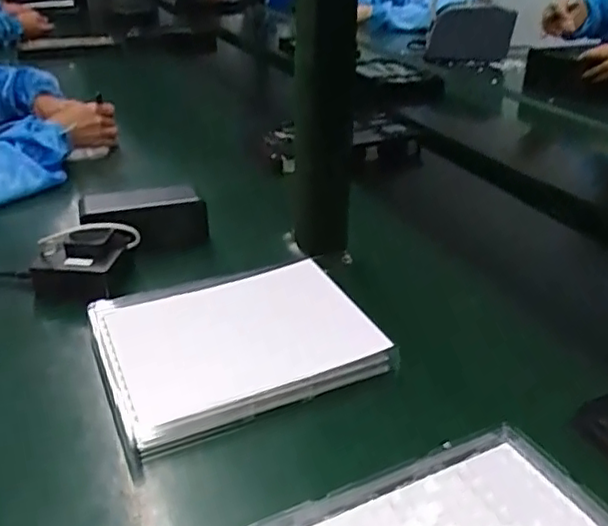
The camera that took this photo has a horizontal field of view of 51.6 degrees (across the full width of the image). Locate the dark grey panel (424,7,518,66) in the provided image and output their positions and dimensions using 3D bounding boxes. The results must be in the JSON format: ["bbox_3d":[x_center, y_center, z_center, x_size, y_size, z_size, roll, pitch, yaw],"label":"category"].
[{"bbox_3d":[0.403,-0.551,1.527,0.203,0.123,0.054,6,29,12],"label":"dark grey panel"}]

